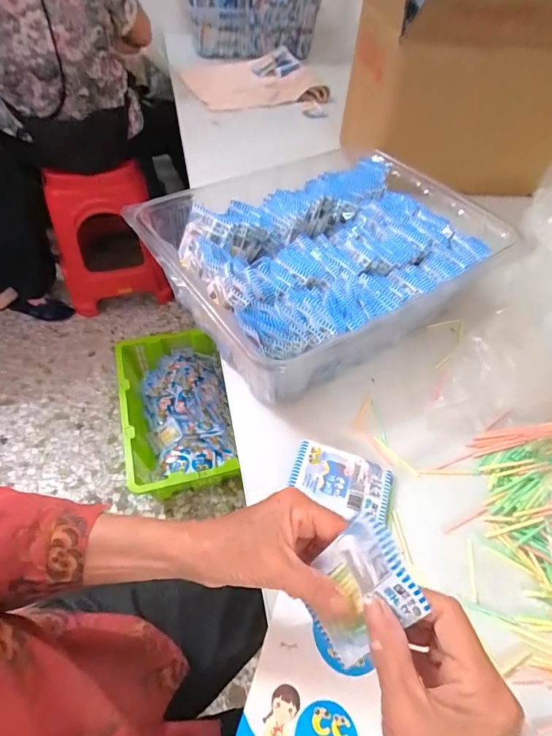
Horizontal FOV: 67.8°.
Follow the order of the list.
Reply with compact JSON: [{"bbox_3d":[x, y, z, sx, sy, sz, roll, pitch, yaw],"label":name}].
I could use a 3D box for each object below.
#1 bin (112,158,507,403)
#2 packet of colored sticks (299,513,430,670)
[{"bbox_3d":[0.064,-0.155,0.586,0.440,0.115,0.323,-25,58,-22],"label":"bin"},{"bbox_3d":[0.053,0.146,0.270,0.012,0.089,0.062,4,40,-38],"label":"packet of colored sticks"}]

